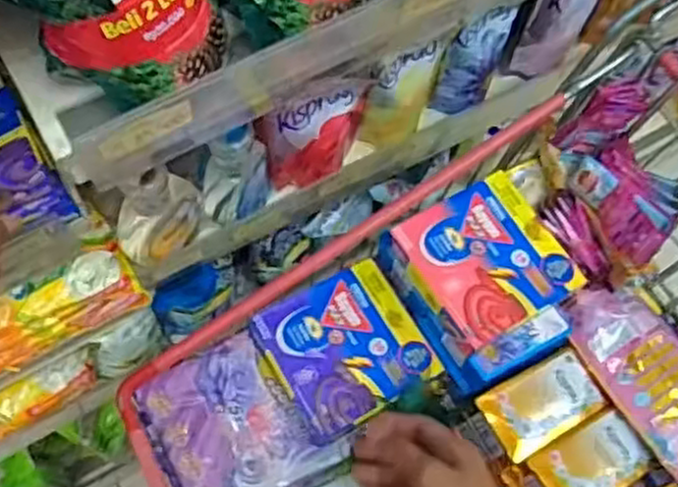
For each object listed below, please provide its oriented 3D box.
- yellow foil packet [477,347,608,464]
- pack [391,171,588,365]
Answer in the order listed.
[{"bbox_3d":[0.185,0.142,0.678,0.118,0.034,0.062,-28,72,-13],"label":"yellow foil packet"},{"bbox_3d":[0.137,0.016,0.704,0.141,0.039,0.135,-29,72,-13],"label":"pack"}]

